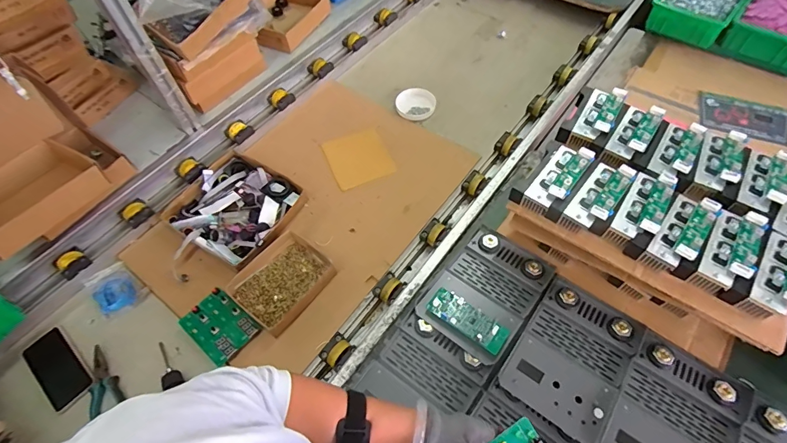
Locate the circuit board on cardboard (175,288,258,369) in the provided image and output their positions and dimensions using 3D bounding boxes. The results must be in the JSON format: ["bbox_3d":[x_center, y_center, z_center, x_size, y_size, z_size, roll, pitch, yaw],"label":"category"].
[{"bbox_3d":[-0.323,0.191,0.764,0.124,0.013,0.093,35,65,23],"label":"circuit board on cardboard"}]

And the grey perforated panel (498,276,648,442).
[{"bbox_3d":[0.277,0.204,0.639,0.151,0.029,0.217,31,63,22],"label":"grey perforated panel"}]

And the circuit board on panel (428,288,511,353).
[{"bbox_3d":[0.117,0.157,0.657,0.128,0.019,0.045,32,63,22],"label":"circuit board on panel"}]

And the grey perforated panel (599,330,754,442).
[{"bbox_3d":[0.396,0.282,0.584,0.150,0.028,0.216,31,63,22],"label":"grey perforated panel"}]

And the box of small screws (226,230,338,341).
[{"bbox_3d":[-0.215,0.113,0.812,0.140,0.035,0.175,33,64,22],"label":"box of small screws"}]

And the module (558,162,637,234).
[{"bbox_3d":[0.319,-0.036,0.646,0.056,0.046,0.127,36,65,24],"label":"module"}]

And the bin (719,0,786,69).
[{"bbox_3d":[0.957,-0.495,1.023,0.176,0.101,0.209,35,64,23],"label":"bin"}]

